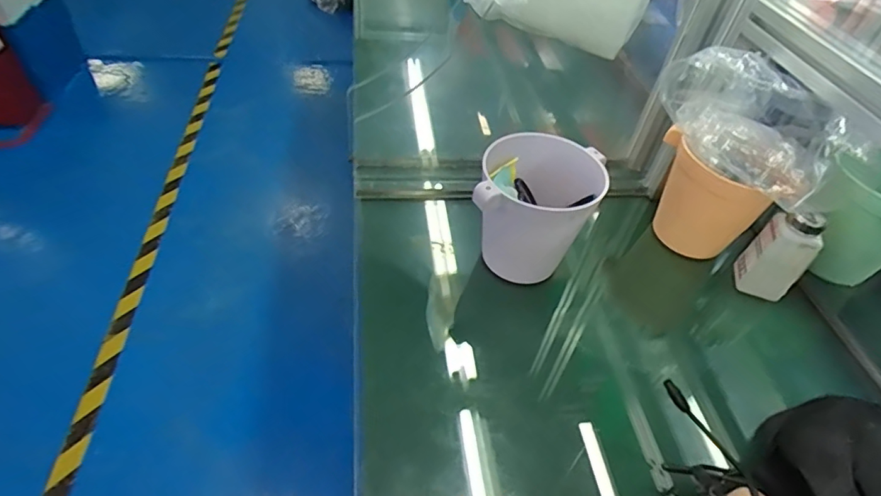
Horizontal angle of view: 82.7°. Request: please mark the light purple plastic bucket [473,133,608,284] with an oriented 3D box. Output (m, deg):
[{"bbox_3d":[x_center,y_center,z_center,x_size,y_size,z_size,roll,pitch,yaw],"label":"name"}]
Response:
[{"bbox_3d":[0.112,-0.043,0.618,0.131,0.141,0.122,4,46,-4],"label":"light purple plastic bucket"}]

